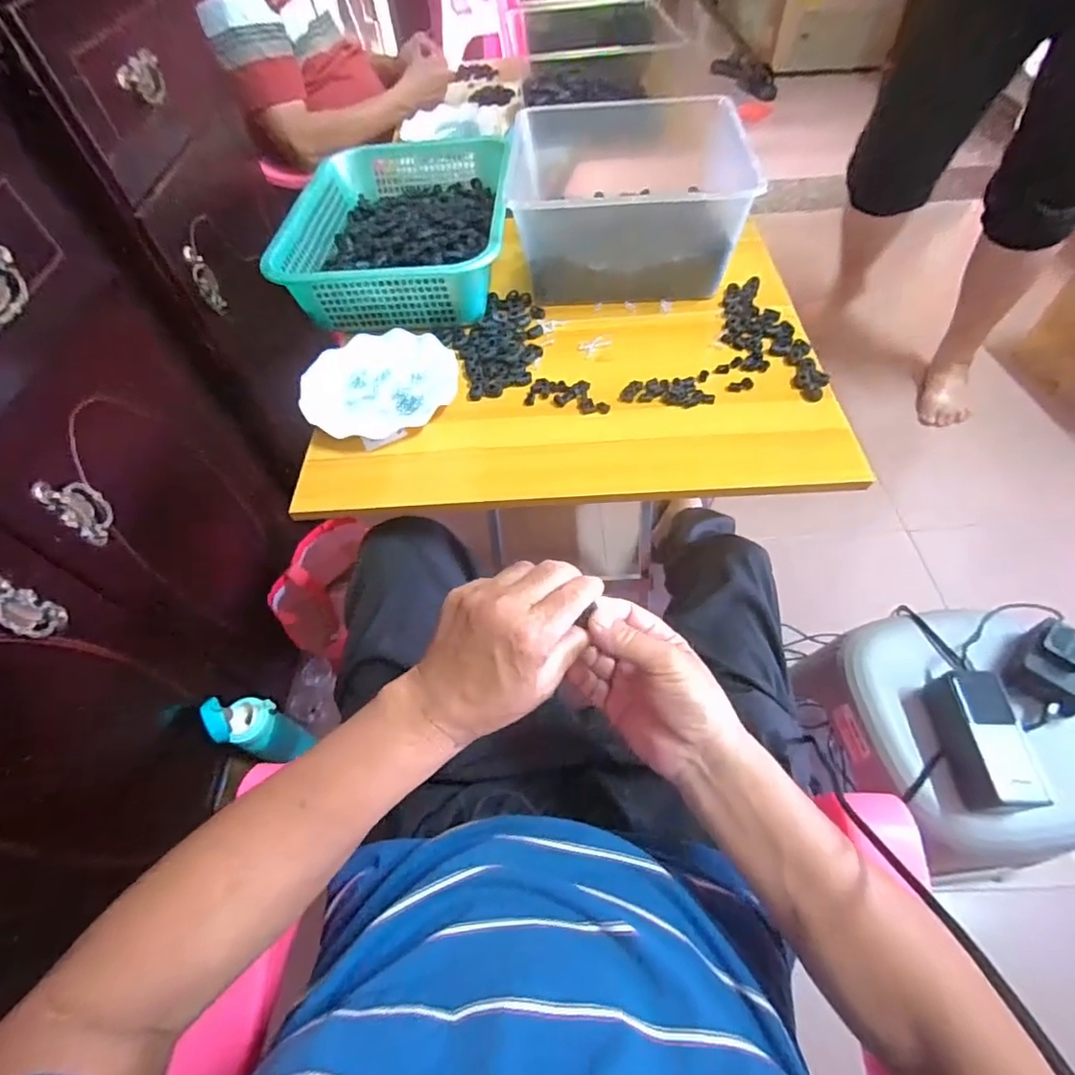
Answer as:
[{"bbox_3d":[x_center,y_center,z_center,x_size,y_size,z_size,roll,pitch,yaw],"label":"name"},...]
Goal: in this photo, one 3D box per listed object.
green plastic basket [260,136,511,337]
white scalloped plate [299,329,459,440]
[{"bbox_3d":[-0.191,-0.439,0.800,0.285,0.091,0.354,-1,54,4],"label":"green plastic basket"},{"bbox_3d":[-0.192,-0.192,0.673,0.180,0.019,0.180,-2,54,3],"label":"white scalloped plate"}]

